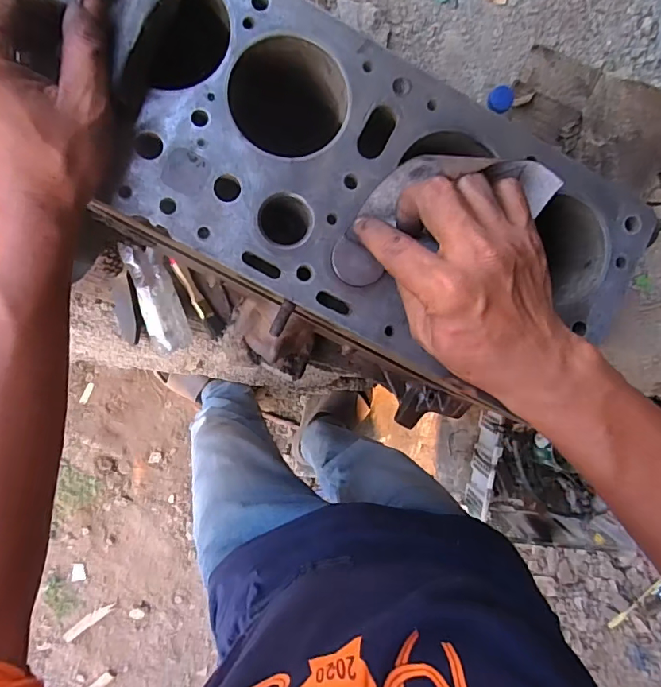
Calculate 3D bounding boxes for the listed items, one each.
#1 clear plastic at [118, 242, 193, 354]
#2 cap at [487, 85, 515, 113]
[{"bbox_3d":[-0.284,-0.074,0.809,0.062,0.066,0.179,-14,97,-3],"label":"clear plastic"},{"bbox_3d":[0.218,-0.311,0.620,0.032,0.015,0.027,-1,96,-5],"label":"cap"}]

